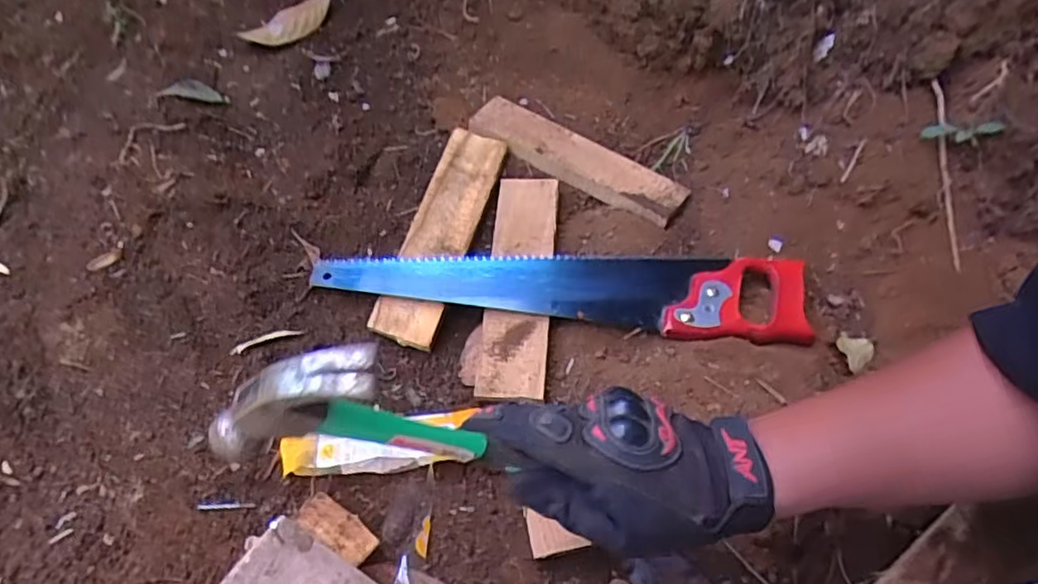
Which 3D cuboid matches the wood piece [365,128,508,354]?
[{"bbox_3d":[-0.077,-0.064,0.639,0.061,0.019,0.247,15,66,6],"label":"wood piece"}]

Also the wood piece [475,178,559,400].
[{"bbox_3d":[0.001,-0.013,0.612,0.063,0.013,0.241,0,61,11],"label":"wood piece"}]

